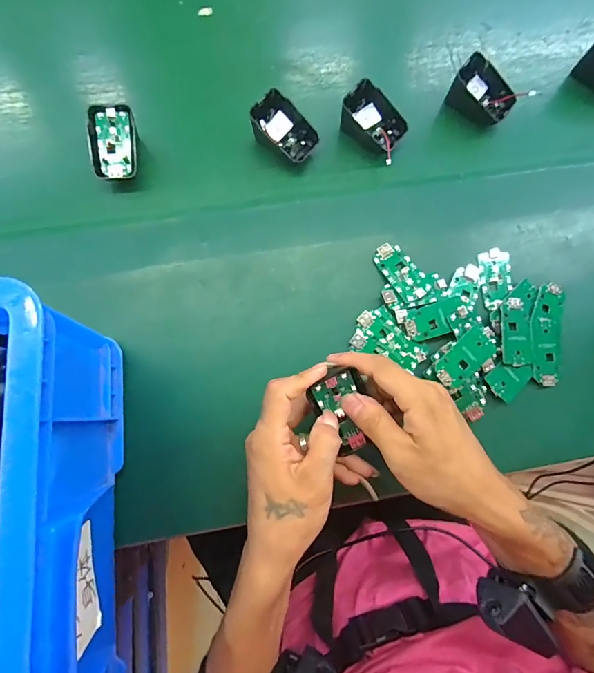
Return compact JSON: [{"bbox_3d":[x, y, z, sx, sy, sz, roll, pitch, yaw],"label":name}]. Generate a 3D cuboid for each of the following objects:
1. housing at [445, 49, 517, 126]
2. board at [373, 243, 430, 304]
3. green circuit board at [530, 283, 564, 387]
[{"bbox_3d":[0.200,-0.259,0.416,0.066,0.040,0.048,36,79,6],"label":"housing"},{"bbox_3d":[0.103,-0.064,0.375,0.031,0.007,0.063,-30,72,-6],"label":"board"},{"bbox_3d":[0.241,-0.004,0.371,0.033,0.005,0.099,10,78,0],"label":"green circuit board"}]

